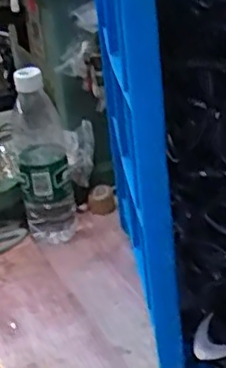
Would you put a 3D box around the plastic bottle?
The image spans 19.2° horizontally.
[{"bbox_3d":[-0.088,-0.034,0.835,0.061,0.225,0.055,-10,26,-6],"label":"plastic bottle"}]

